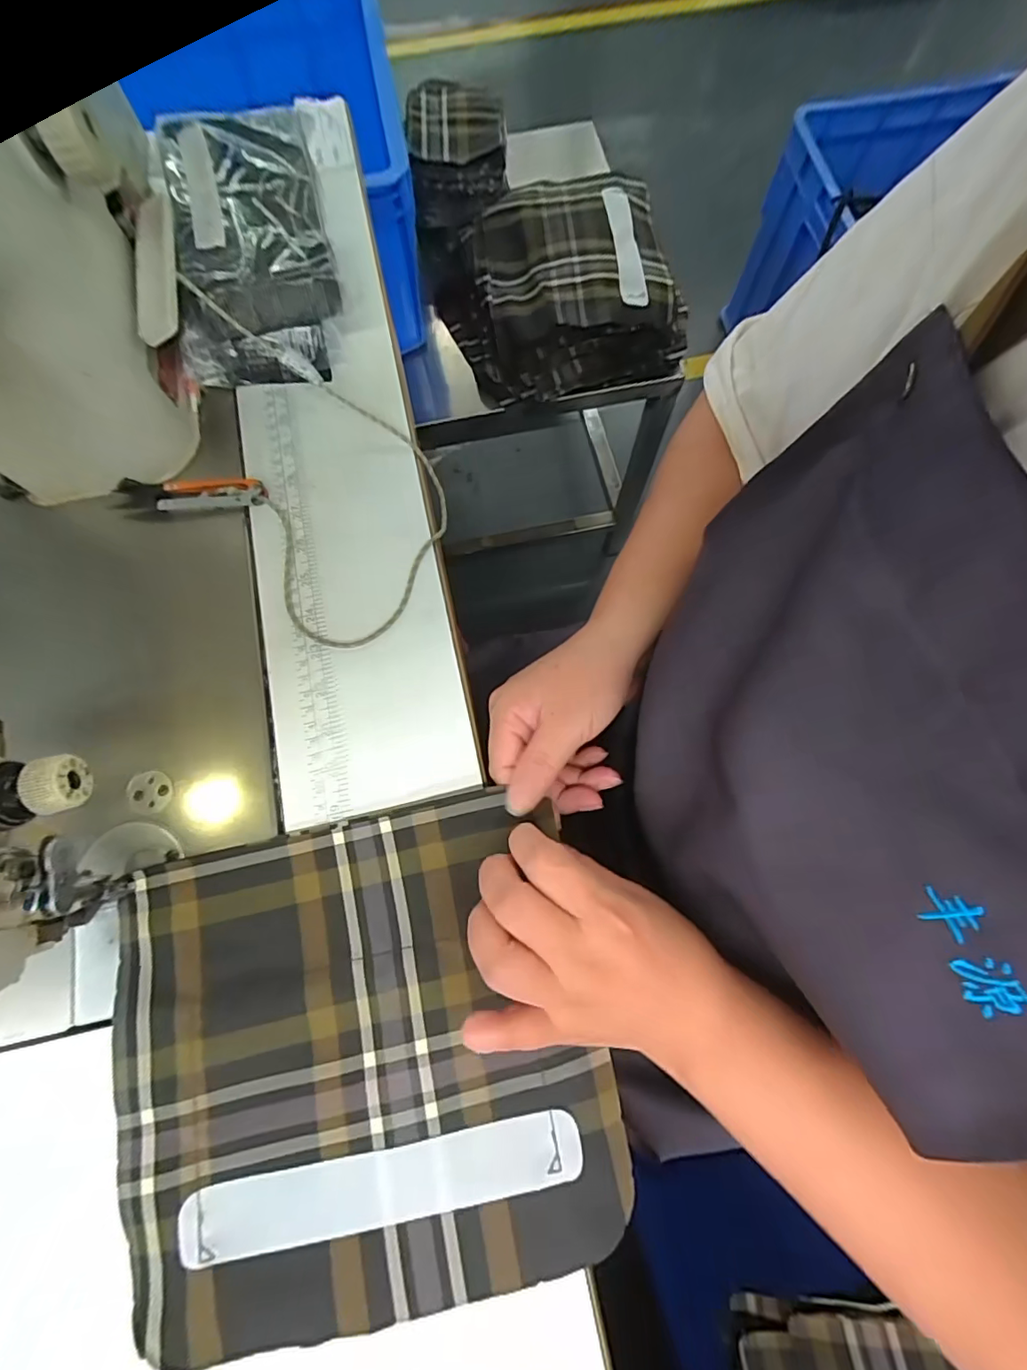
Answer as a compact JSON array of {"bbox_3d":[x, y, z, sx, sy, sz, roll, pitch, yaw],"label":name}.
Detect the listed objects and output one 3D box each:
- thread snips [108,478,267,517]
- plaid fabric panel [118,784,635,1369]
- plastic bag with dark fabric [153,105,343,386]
[{"bbox_3d":[-0.218,-0.127,0.357,0.098,0.011,0.025,-3,74,0],"label":"thread snips"},{"bbox_3d":[-0.078,0.186,0.272,0.236,0.011,0.224,-13,74,-3],"label":"plaid fabric panel"},{"bbox_3d":[-0.176,-0.292,0.367,0.109,0.078,0.173,-5,74,-1],"label":"plastic bag with dark fabric"}]

